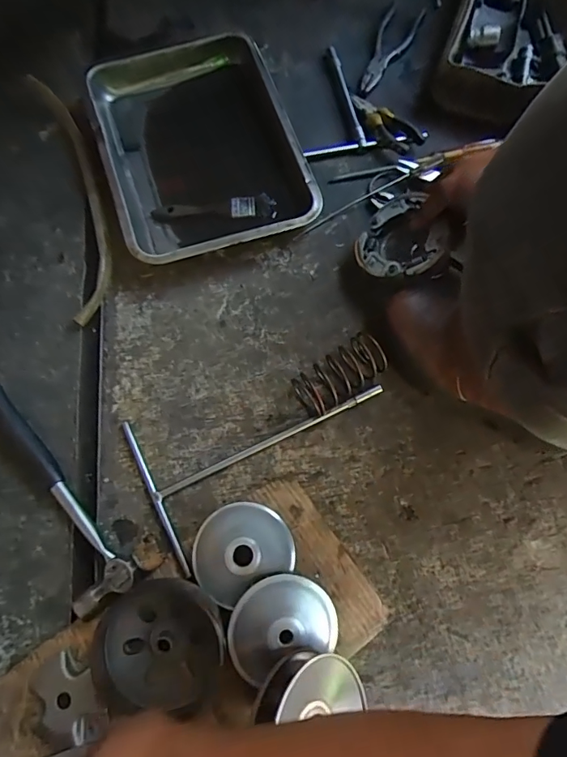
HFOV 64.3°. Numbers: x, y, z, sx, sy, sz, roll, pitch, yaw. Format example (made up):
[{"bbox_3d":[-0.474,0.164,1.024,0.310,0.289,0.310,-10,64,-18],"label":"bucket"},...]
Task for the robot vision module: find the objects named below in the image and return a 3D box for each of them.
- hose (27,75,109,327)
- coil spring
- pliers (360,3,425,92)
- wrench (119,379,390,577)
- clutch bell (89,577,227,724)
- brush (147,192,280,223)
[{"bbox_3d":[-0.295,-0.265,0.644,0.058,0.031,0.404,-16,75,-4],"label":"hose"},{"bbox_3d":[0.067,-0.007,0.560,0.111,0.045,0.059,-34,77,-9],"label":"coil spring"},{"bbox_3d":[0.163,-0.522,0.714,0.058,0.019,0.170,26,76,7],"label":"pliers"},{"bbox_3d":[-0.019,0.074,0.551,0.305,0.010,0.187,-26,76,-7],"label":"wrench"},{"bbox_3d":[-0.131,0.274,0.473,0.138,0.047,0.130,-5,74,-1],"label":"clutch bell"},{"bbox_3d":[-0.098,-0.237,0.629,0.172,0.027,0.023,-2,74,0],"label":"brush"}]

